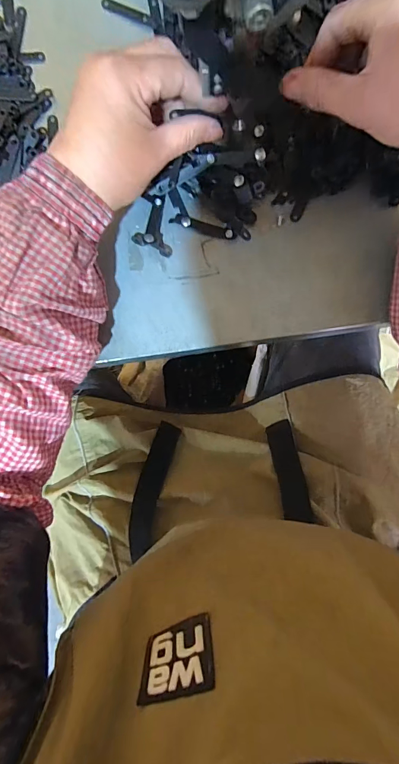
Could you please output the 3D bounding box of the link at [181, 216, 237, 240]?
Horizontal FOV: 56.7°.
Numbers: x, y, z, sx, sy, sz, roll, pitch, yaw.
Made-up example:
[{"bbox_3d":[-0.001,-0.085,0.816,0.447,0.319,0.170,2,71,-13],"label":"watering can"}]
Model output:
[{"bbox_3d":[0.007,-0.125,0.301,0.046,0.006,0.008,18,90,2],"label":"link"}]

